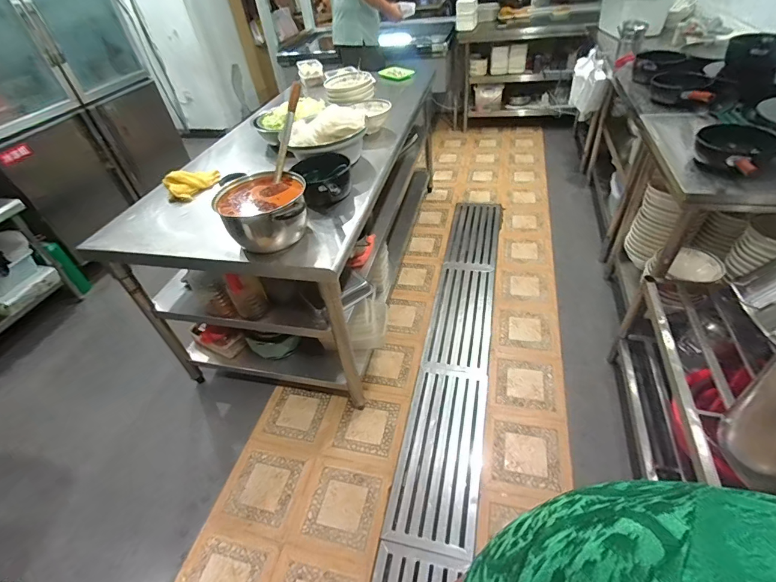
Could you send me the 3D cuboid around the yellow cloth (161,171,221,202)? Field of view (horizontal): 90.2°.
[{"bbox_3d":[-0.707,-0.398,1.405,0.201,0.065,0.104,-28,46,-21],"label":"yellow cloth"}]

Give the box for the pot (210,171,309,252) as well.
[{"bbox_3d":[-0.349,-0.233,1.114,0.233,0.144,0.249,-4,42,4],"label":"pot"}]

